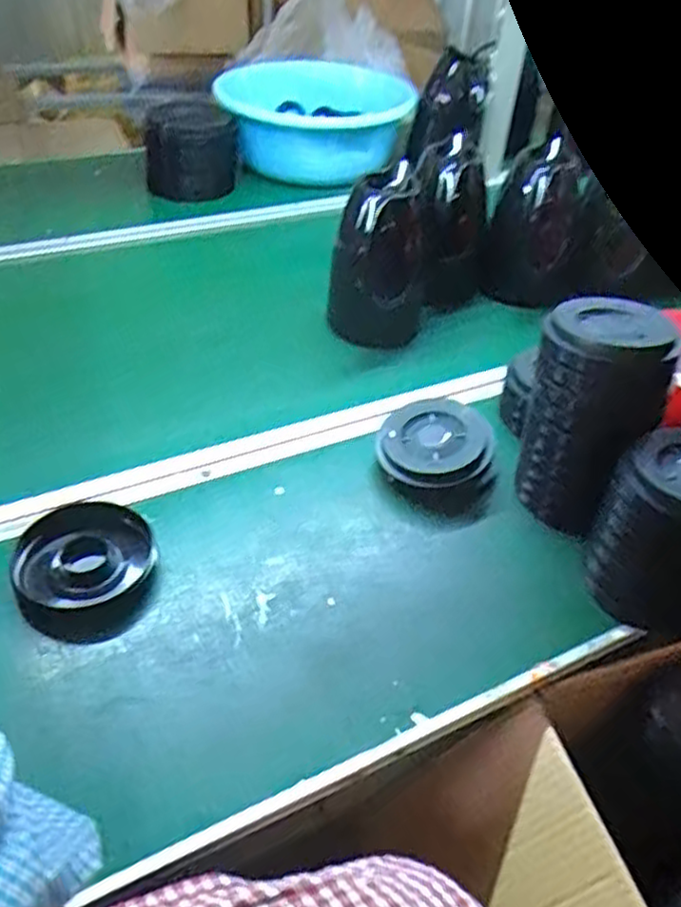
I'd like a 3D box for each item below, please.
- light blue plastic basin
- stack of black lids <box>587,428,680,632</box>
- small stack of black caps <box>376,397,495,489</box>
[{"bbox_3d":[-0.072,-0.667,1.419,0.336,0.109,0.323,-6,43,-12],"label":"light blue plastic basin"},{"bbox_3d":[0.300,0.067,0.649,0.118,0.144,0.113,33,49,28],"label":"stack of black lids"},{"bbox_3d":[0.100,-0.007,0.770,0.120,0.052,0.108,11,42,6],"label":"small stack of black caps"}]

